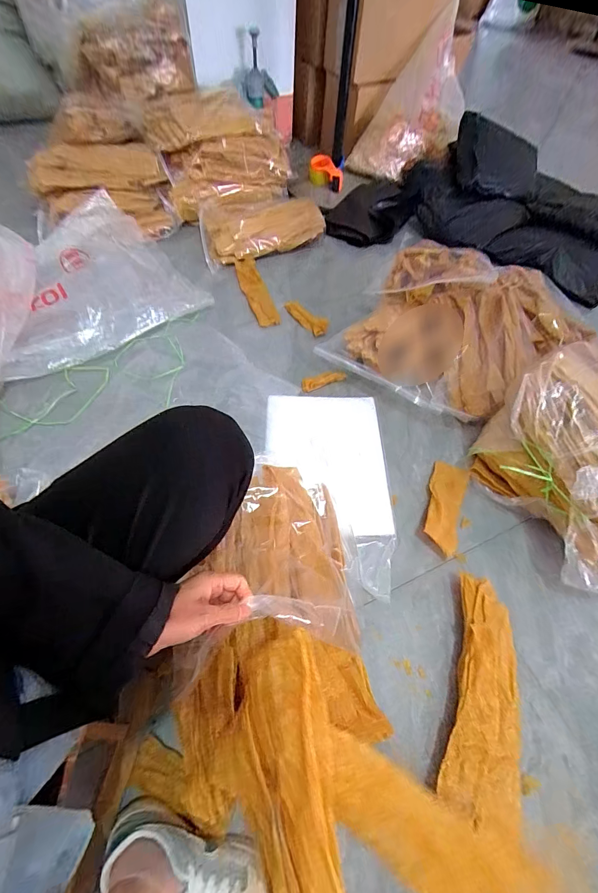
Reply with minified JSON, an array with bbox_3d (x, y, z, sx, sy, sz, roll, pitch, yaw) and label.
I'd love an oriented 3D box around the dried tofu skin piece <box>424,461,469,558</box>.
[{"bbox_3d":[0.310,0.120,0.739,0.081,0.033,0.209,20,61,8],"label":"dried tofu skin piece"}]

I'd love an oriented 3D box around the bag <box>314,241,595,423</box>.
[{"bbox_3d":[0.412,-0.302,0.899,0.505,0.159,0.540,36,64,16],"label":"bag"}]

